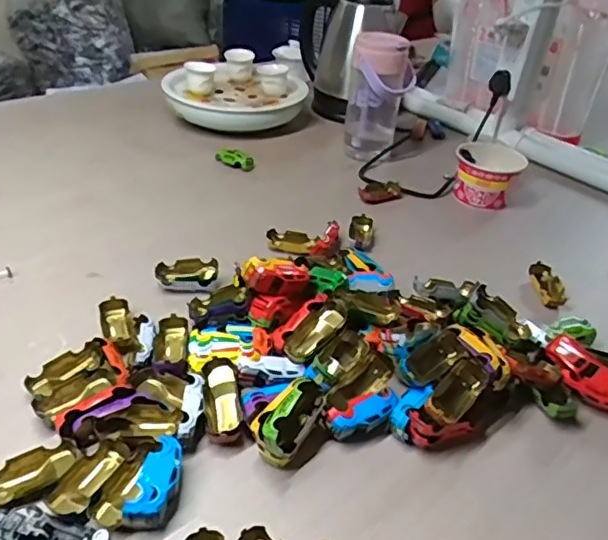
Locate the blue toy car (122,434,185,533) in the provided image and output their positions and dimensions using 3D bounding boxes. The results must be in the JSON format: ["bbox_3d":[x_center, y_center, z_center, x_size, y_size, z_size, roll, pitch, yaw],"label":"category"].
[{"bbox_3d":[-0.102,0.151,0.407,0.025,0.027,0.064,11,35,7],"label":"blue toy car"}]

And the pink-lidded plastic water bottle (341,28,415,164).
[{"bbox_3d":[0.110,-0.249,0.872,0.094,0.189,0.066,12,35,8],"label":"pink-lidded plastic water bottle"}]

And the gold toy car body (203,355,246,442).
[{"bbox_3d":[-0.067,0.108,0.469,0.027,0.028,0.070,-4,56,-14],"label":"gold toy car body"}]

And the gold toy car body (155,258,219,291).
[{"bbox_3d":[-0.124,0.007,0.610,0.063,0.027,0.032,4,35,-3],"label":"gold toy car body"}]

